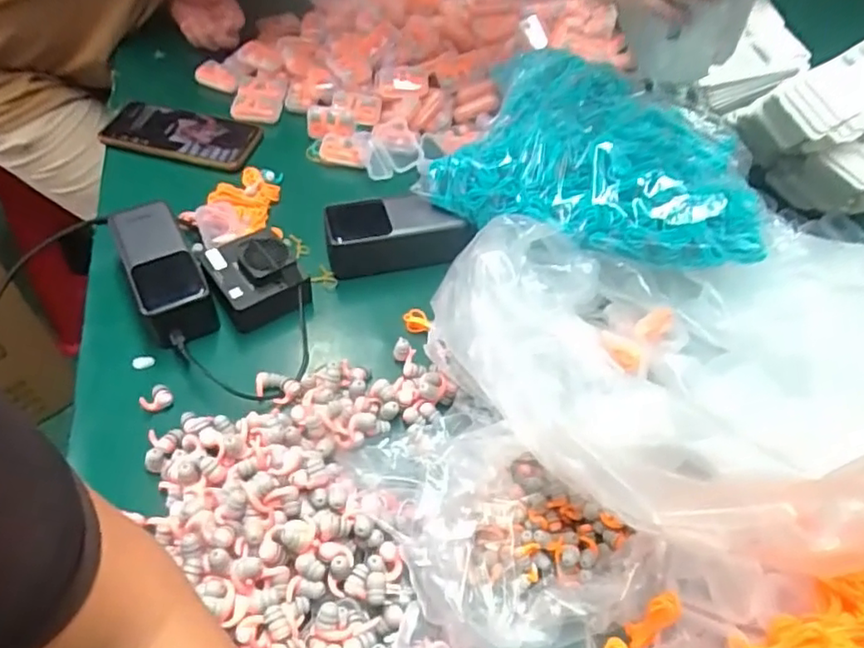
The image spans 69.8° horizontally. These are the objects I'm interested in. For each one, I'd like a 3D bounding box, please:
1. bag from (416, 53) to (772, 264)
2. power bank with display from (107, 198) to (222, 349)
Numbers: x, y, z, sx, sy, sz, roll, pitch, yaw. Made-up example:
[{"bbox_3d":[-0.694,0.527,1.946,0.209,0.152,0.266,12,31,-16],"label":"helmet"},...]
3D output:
[{"bbox_3d":[0.159,-0.166,0.584,0.283,0.072,0.219,18,54,9],"label":"bag"},{"bbox_3d":[-0.233,-0.042,0.538,0.055,0.052,0.140,-23,58,-21],"label":"power bank with display"}]

